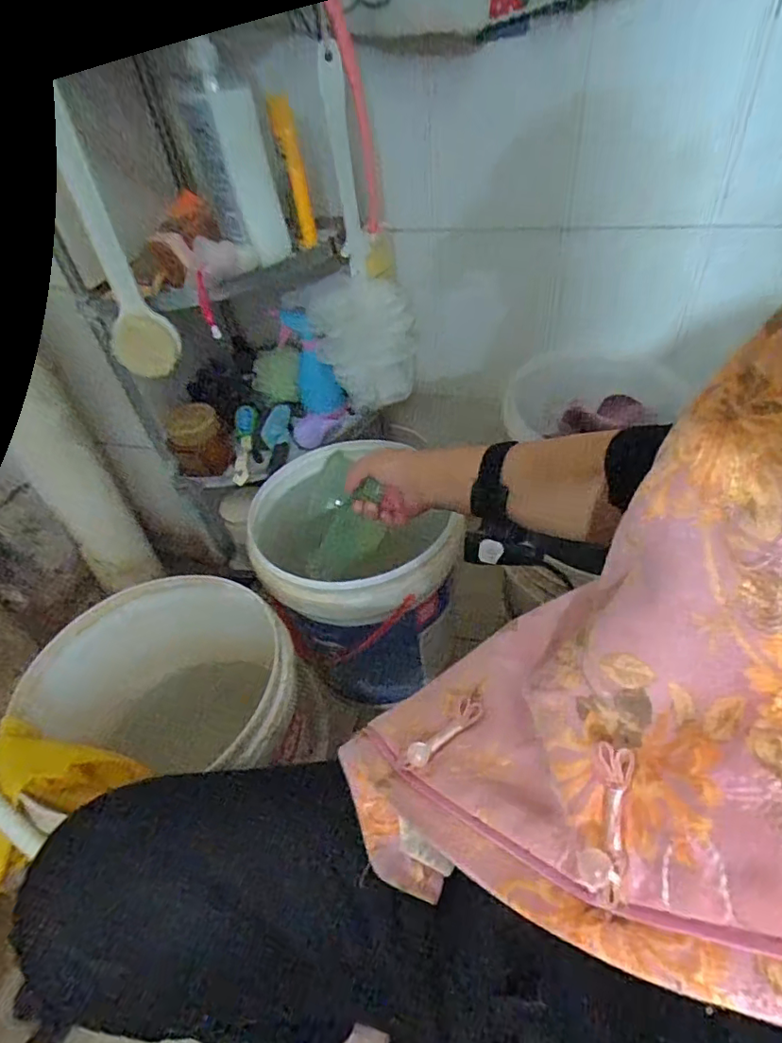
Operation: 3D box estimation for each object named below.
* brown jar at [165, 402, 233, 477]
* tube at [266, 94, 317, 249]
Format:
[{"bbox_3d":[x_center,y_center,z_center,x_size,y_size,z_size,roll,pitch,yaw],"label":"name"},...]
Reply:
[{"bbox_3d":[-0.323,-0.137,0.926,0.096,0.108,0.073,-18,42,-13],"label":"brown jar"},{"bbox_3d":[-0.135,-0.481,0.767,0.026,0.178,0.032,5,42,13],"label":"tube"}]

